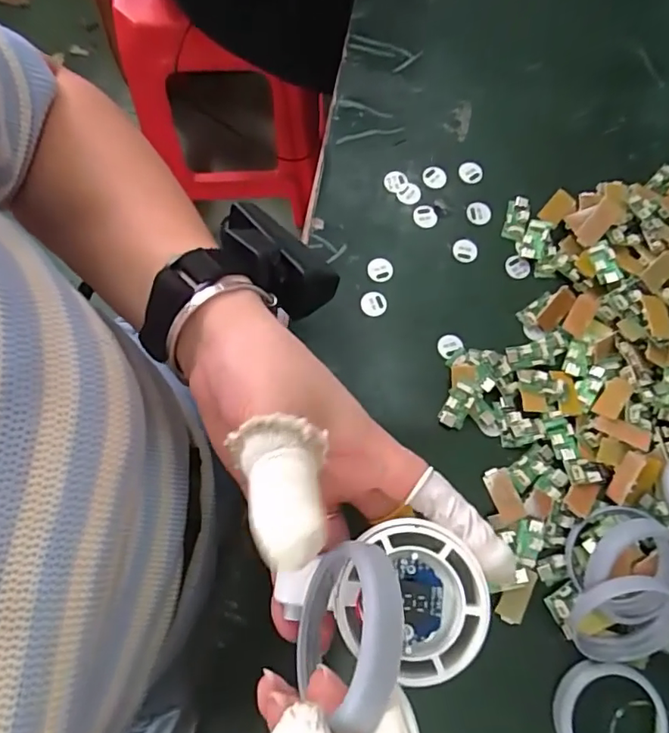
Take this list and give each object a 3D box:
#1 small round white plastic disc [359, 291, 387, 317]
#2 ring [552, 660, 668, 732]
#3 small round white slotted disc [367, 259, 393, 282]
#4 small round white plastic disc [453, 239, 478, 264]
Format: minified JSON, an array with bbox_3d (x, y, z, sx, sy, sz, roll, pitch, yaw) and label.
[{"bbox_3d":[0.026,-0.042,0.354,0.017,0.004,0.017,1,76,-3],"label":"small round white plastic disc"},{"bbox_3d":[0.153,0.195,0.293,0.059,0.012,0.059,1,76,-3],"label":"ring"},{"bbox_3d":[0.031,-0.066,0.359,0.016,0.004,0.016,1,76,-3],"label":"small round white slotted disc"},{"bbox_3d":[0.092,-0.082,0.372,0.018,0.004,0.017,3,75,-2],"label":"small round white plastic disc"}]

